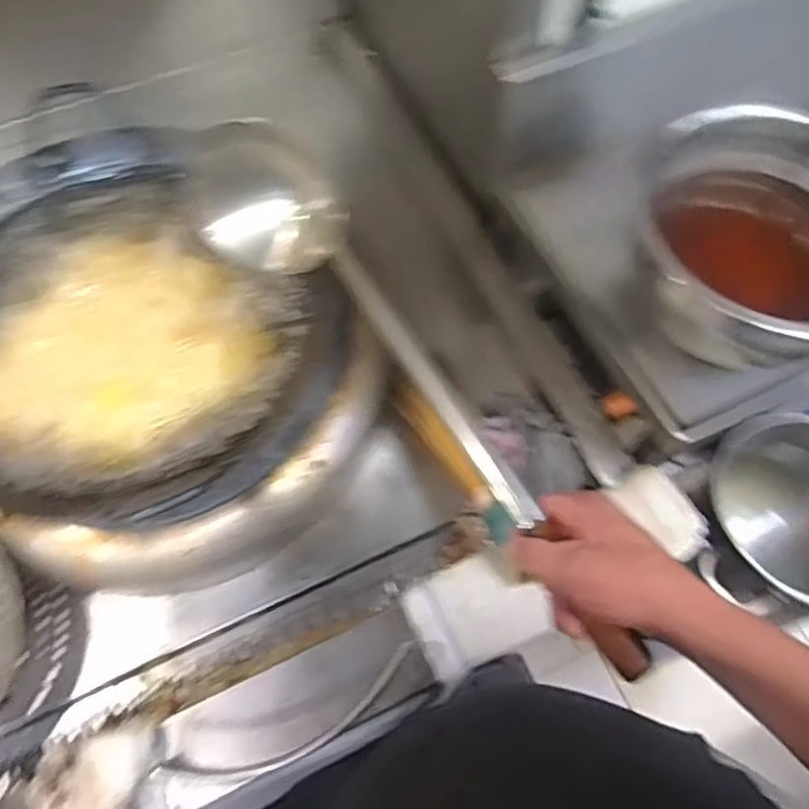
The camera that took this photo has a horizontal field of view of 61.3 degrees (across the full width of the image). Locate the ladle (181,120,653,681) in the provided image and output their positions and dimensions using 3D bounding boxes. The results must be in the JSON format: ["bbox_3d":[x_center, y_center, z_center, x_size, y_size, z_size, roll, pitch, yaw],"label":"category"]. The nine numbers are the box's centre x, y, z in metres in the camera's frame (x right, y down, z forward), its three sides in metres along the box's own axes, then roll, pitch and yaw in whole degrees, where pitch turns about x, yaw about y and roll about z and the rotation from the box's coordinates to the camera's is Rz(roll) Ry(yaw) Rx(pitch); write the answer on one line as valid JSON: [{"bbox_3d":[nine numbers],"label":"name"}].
[{"bbox_3d":[0.004,-0.006,0.529,0.088,0.127,0.486,-32,74,-15],"label":"ladle"}]

